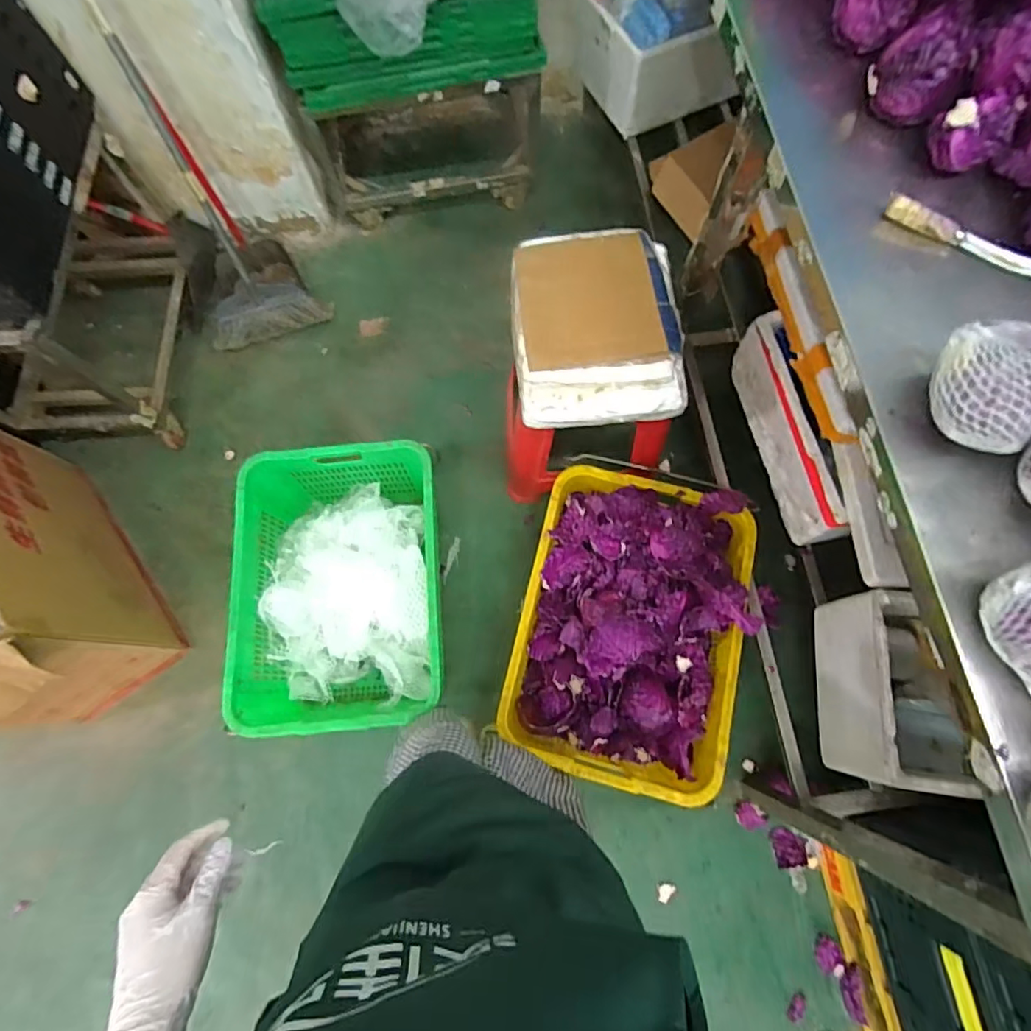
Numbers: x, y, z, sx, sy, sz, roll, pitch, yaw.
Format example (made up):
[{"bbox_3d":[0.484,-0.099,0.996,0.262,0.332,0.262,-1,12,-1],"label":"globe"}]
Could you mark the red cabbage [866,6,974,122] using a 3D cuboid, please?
[{"bbox_3d":[0.514,-0.568,0.690,0.106,0.079,0.109,34,77,11],"label":"red cabbage"}]

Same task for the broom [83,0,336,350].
[{"bbox_3d":[-0.777,-0.750,1.139,0.320,0.967,0.294,43,79,13],"label":"broom"}]

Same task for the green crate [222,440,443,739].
[{"bbox_3d":[-0.362,0.154,1.206,0.428,0.244,0.583,-2,73,1],"label":"green crate"}]

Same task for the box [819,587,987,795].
[{"bbox_3d":[0.642,0.296,0.940,0.159,0.218,0.297,6,74,4],"label":"box"}]

